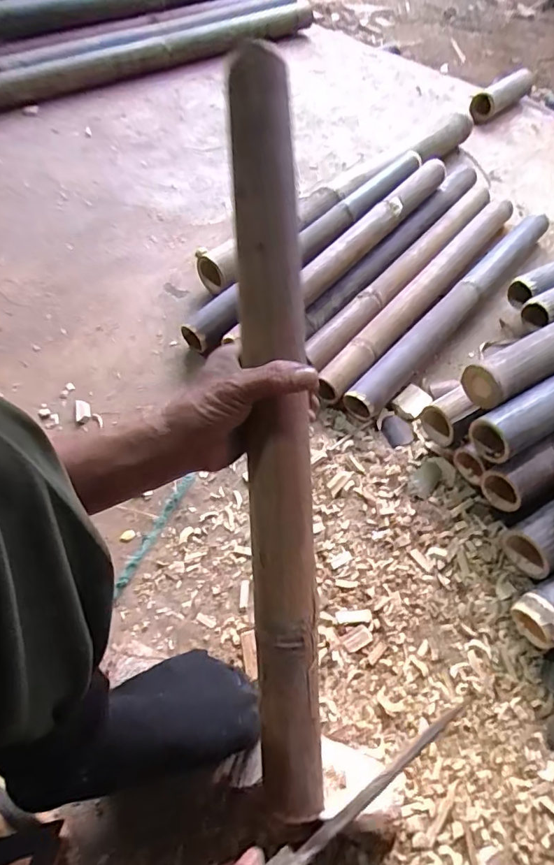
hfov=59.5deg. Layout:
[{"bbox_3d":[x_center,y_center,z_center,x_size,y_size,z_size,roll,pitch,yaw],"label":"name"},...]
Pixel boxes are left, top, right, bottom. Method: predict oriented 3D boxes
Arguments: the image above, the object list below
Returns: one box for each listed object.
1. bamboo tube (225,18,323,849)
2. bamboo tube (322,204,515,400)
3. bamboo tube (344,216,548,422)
[{"bbox_3d":[0.001,0.018,0.410,0.054,0.053,0.643,-3,95,-4],"label":"bamboo tube"},{"bbox_3d":[0.285,-0.273,0.917,0.060,0.055,0.645,35,62,20],"label":"bamboo tube"},{"bbox_3d":[0.335,-0.235,0.894,0.060,0.056,0.634,37,63,21],"label":"bamboo tube"}]

